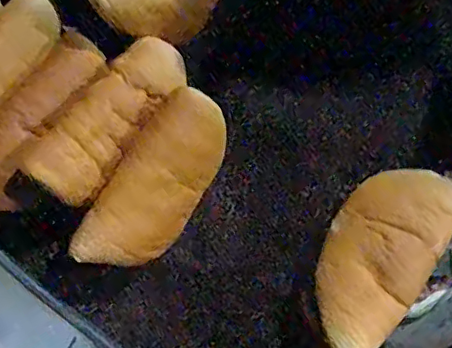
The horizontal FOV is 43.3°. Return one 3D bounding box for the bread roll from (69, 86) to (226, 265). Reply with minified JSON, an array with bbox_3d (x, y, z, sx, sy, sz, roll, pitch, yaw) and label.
[{"bbox_3d":[-0.050,0.014,0.425,0.055,0.074,0.138,30,72,8],"label":"bread roll"}]

